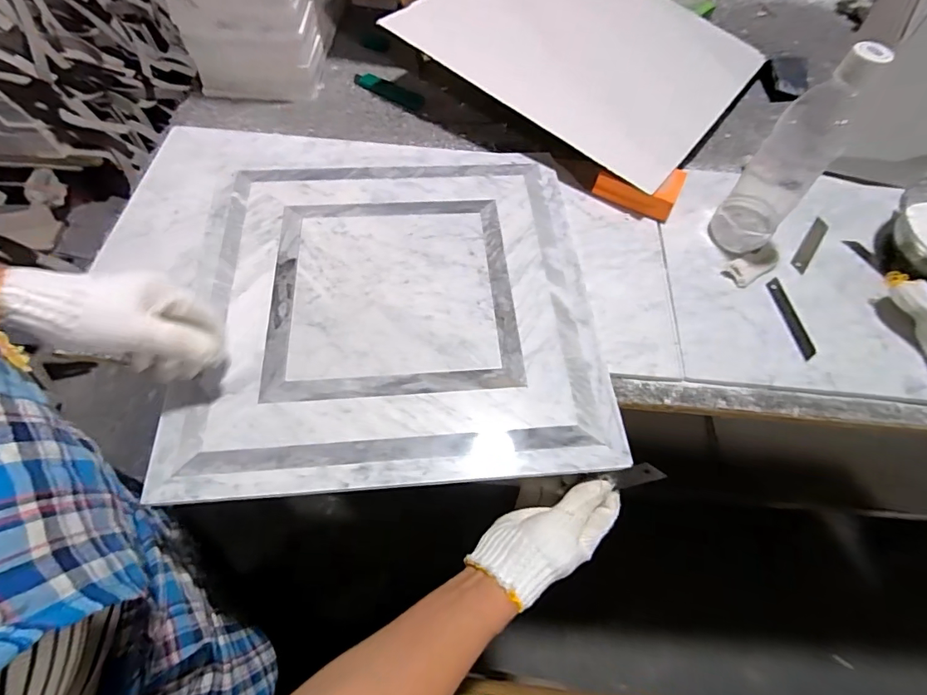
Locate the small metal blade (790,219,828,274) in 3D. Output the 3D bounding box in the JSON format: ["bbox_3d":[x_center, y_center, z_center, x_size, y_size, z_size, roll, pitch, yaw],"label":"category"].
[{"bbox_3d":[0.412,-0.121,0.560,0.019,0.004,0.099,42,64,7],"label":"small metal blade"}]

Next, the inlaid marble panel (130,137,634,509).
[{"bbox_3d":[-0.077,-0.075,0.496,0.401,0.022,0.427,-3,61,-3],"label":"inlaid marble panel"}]

